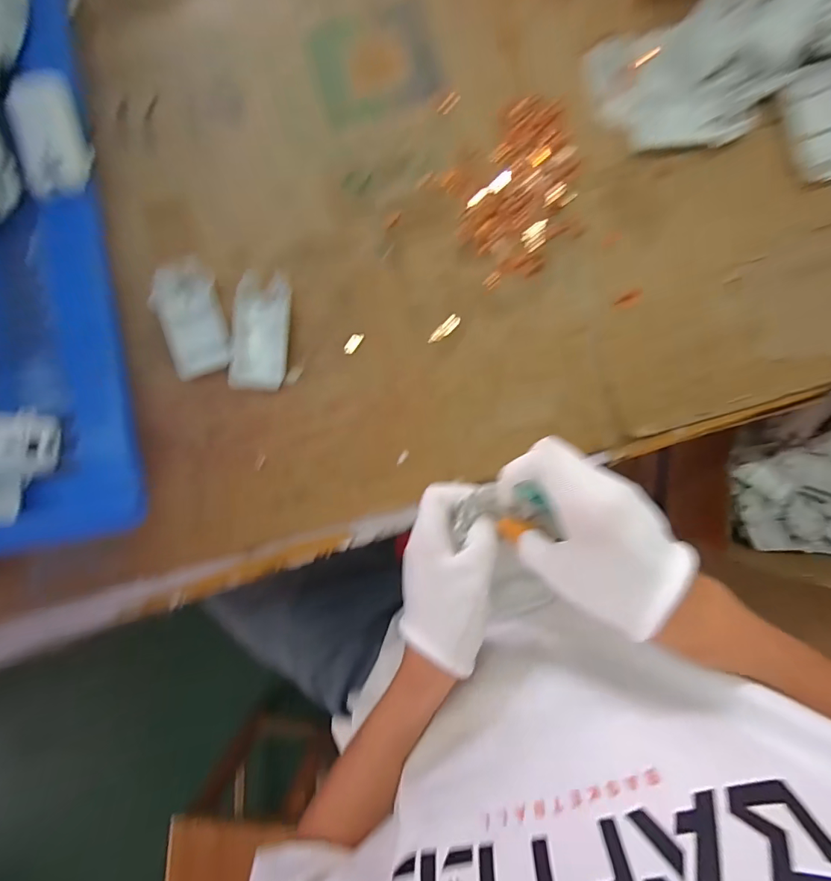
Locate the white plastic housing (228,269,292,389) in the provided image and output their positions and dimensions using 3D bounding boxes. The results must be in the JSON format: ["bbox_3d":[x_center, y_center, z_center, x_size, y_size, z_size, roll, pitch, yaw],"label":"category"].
[{"bbox_3d":[-0.138,-0.097,0.395,0.047,0.010,0.101,5,89,2],"label":"white plastic housing"}]

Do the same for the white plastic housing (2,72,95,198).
[{"bbox_3d":[-0.306,-0.258,0.369,0.051,0.018,0.102,-11,86,1],"label":"white plastic housing"}]

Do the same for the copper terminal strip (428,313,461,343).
[{"bbox_3d":[0.026,-0.100,0.395,0.034,0.007,0.012,-45,88,1],"label":"copper terminal strip"}]

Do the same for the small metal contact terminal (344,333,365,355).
[{"bbox_3d":[-0.056,-0.089,0.398,0.009,0.004,0.023,36,91,2],"label":"small metal contact terminal"}]

